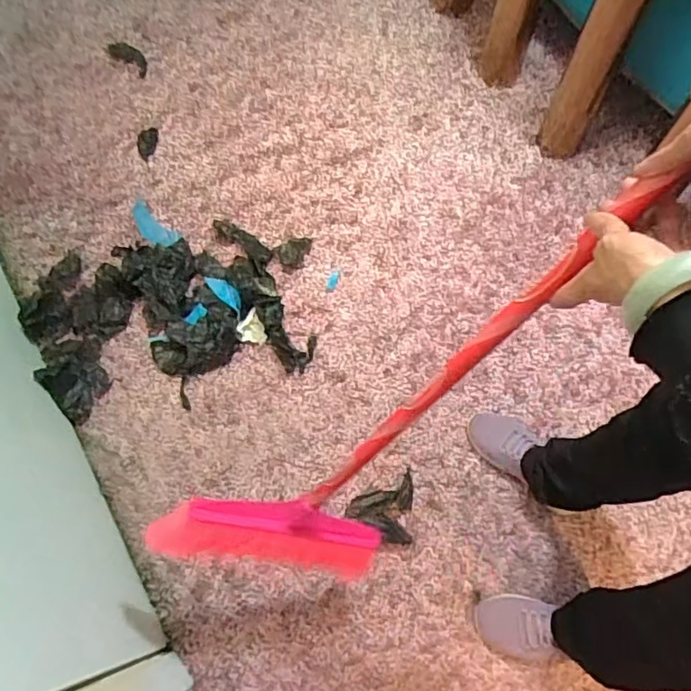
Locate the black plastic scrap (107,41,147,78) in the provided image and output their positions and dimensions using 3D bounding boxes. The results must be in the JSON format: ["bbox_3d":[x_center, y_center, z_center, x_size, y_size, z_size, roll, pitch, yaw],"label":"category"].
[{"bbox_3d":[-0.526,-0.709,1.448,0.119,0.023,0.054,36,74,13],"label":"black plastic scrap"}]

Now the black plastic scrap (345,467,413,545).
[{"bbox_3d":[0.062,0.289,1.068,0.116,0.014,0.126,4,69,2],"label":"black plastic scrap"}]

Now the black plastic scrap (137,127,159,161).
[{"bbox_3d":[-0.457,-0.466,1.363,0.050,0.015,0.082,-10,69,-3],"label":"black plastic scrap"}]

